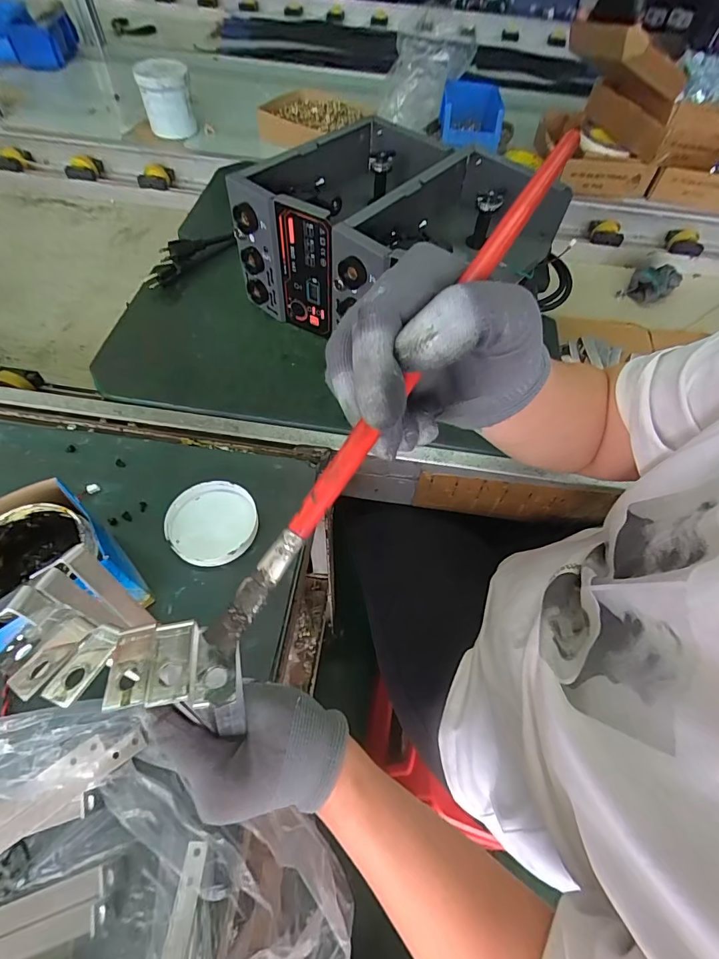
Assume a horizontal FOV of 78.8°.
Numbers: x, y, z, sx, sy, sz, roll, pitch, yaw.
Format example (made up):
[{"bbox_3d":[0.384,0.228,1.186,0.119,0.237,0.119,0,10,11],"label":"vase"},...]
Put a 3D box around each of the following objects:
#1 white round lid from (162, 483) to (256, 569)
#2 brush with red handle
[{"bbox_3d":[-0.146,0.044,0.436,0.084,0.017,0.084,1,59,-2],"label":"white round lid"},{"bbox_3d":[0.021,-0.045,0.184,0.011,0.005,0.262,33,83,15],"label":"brush with red handle"}]

